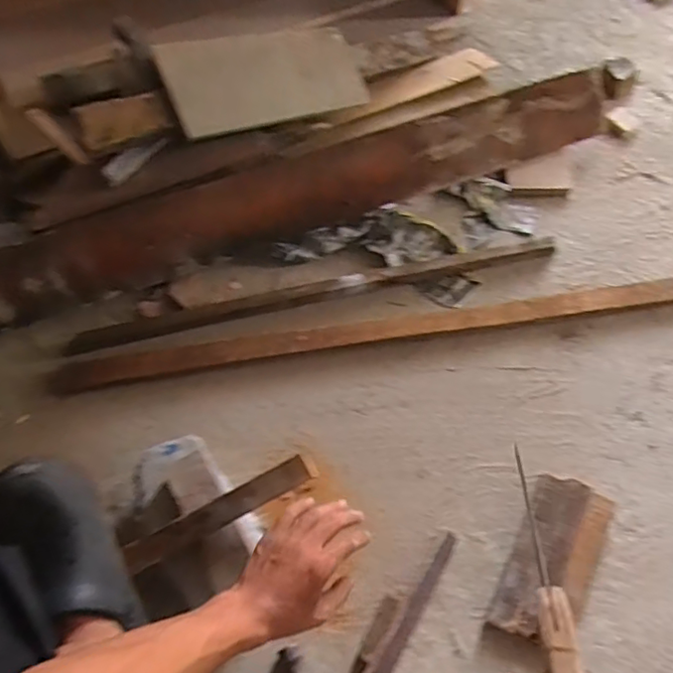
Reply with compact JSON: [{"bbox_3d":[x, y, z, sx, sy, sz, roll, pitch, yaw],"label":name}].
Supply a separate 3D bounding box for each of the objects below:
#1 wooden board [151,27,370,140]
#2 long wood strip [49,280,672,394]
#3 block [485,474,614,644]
[{"bbox_3d":[-0.111,-0.427,0.963,0.355,0.026,0.148,-25,94,-32],"label":"wooden board"},{"bbox_3d":[0.081,-0.009,0.897,0.980,0.028,0.047,-8,61,-5],"label":"long wood strip"},{"bbox_3d":[0.274,0.279,0.736,0.102,0.035,0.202,24,64,12],"label":"block"}]

